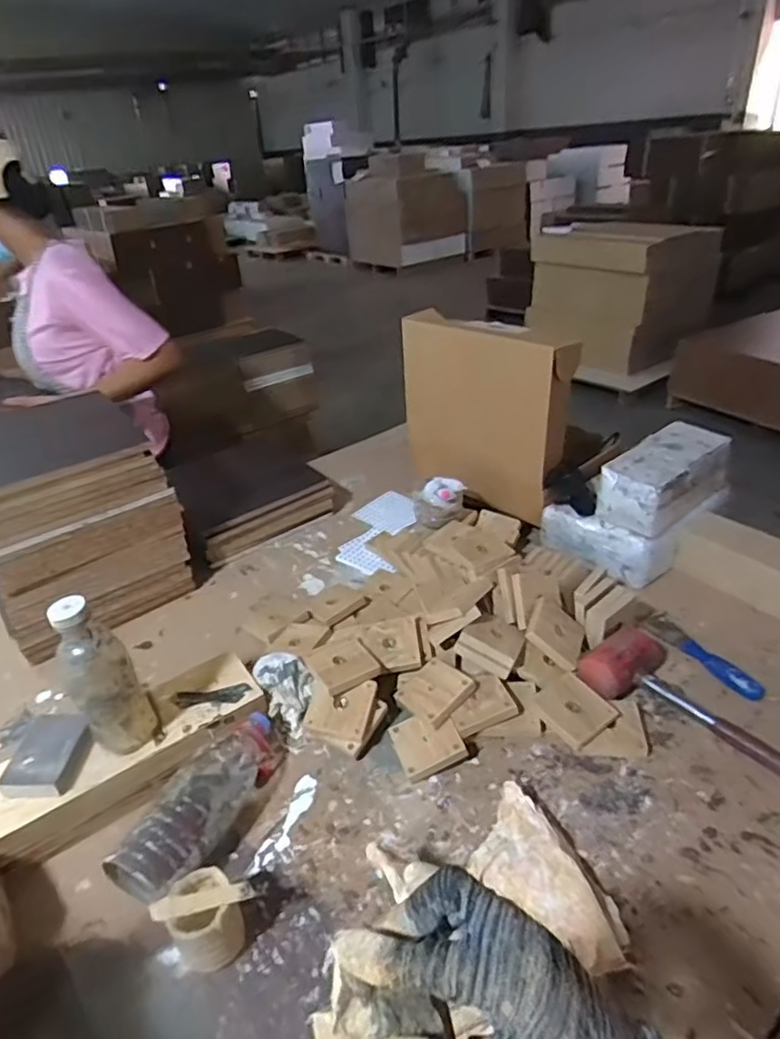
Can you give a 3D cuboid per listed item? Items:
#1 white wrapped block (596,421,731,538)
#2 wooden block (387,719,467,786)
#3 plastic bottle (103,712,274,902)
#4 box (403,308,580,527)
[{"bbox_3d":[0.480,-0.070,1.076,0.240,0.119,0.115,-26,38,-31],"label":"white wrapped block"},{"bbox_3d":[0.048,0.286,0.800,0.084,0.018,0.083,-28,37,0],"label":"wooden block"},{"bbox_3d":[-0.211,0.327,0.728,0.086,0.089,0.239,12,35,25],"label":"plastic bottle"},{"bbox_3d":[0.179,-0.211,1.196,0.131,0.325,0.358,-29,39,-34],"label":"box"}]

